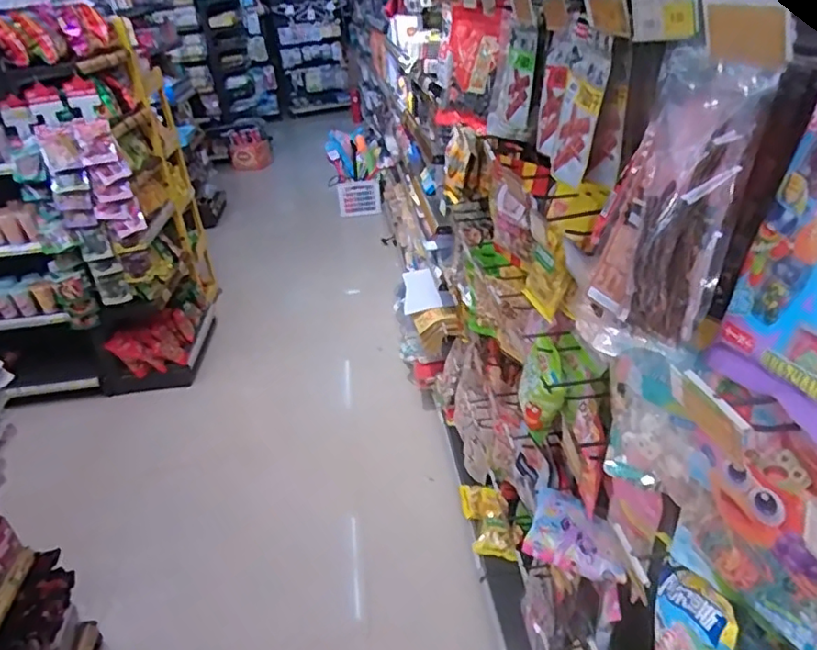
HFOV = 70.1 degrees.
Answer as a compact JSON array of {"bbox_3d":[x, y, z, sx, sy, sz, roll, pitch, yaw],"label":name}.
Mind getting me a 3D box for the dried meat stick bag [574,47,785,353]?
[{"bbox_3d":[0.233,-0.099,0.526,0.031,0.263,0.127,0,23,-36],"label":"dried meat stick bag"}]

